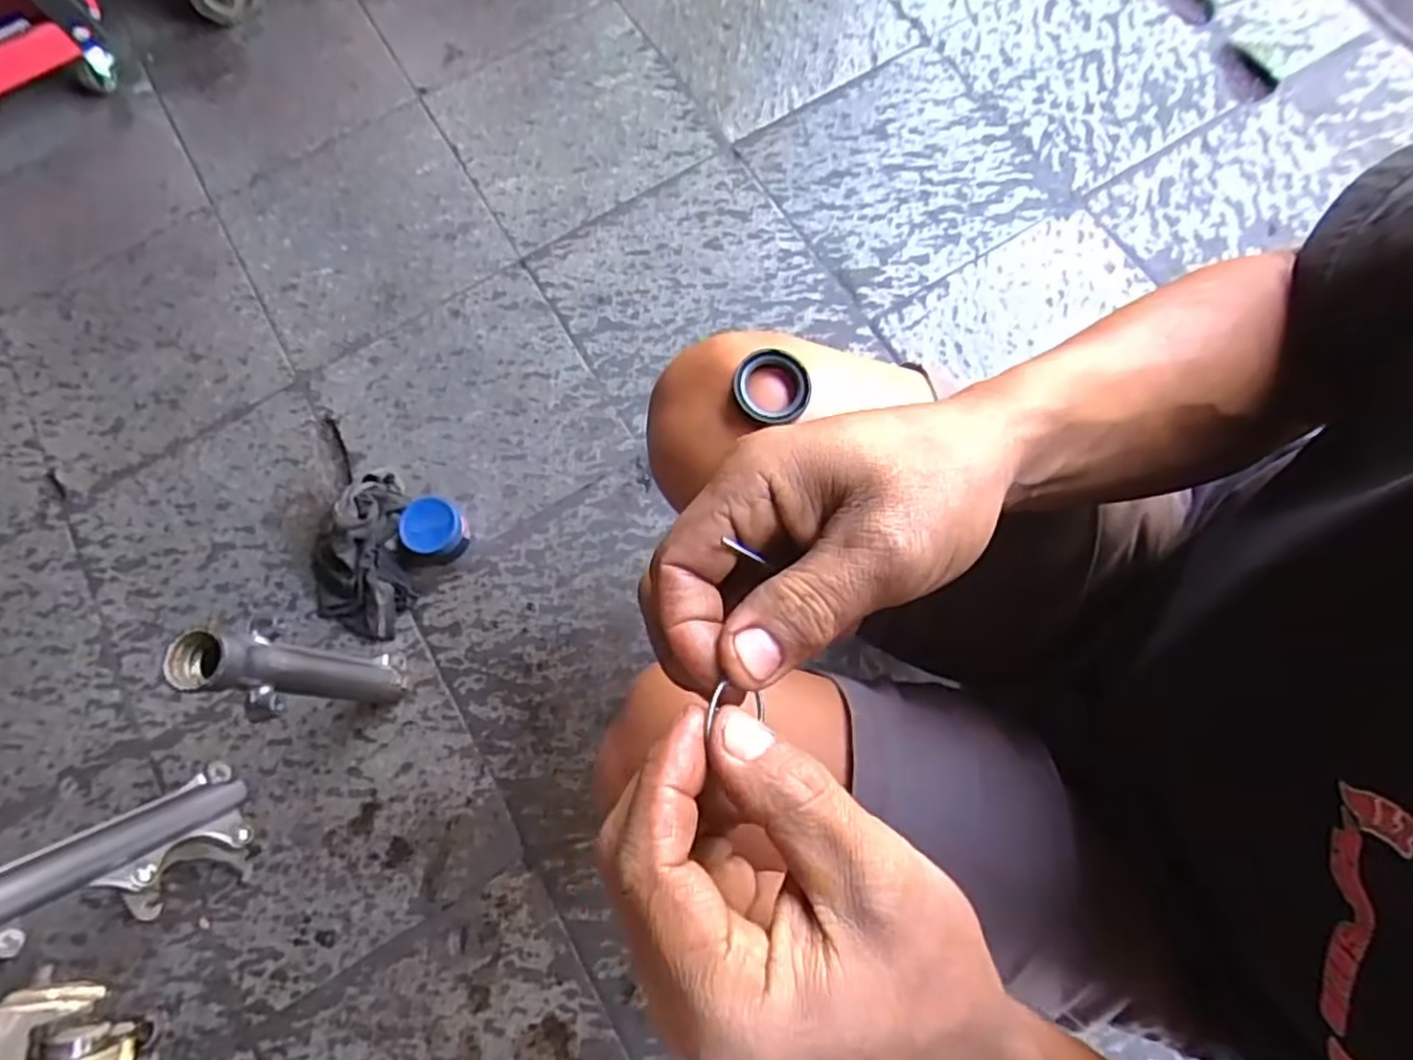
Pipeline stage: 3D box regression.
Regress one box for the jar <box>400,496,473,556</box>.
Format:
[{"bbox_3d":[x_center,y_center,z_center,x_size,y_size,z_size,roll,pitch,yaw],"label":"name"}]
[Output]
[{"bbox_3d":[-0.284,0.000,0.761,0.059,0.045,0.065,36,78,11],"label":"jar"}]

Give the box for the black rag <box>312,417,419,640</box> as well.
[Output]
[{"bbox_3d":[-0.375,-0.014,0.771,0.107,0.048,0.260,-9,74,0],"label":"black rag"}]

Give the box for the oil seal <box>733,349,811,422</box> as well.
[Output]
[{"bbox_3d":[0.030,-0.066,0.335,0.034,0.008,0.034,-1,75,4],"label":"oil seal"}]

